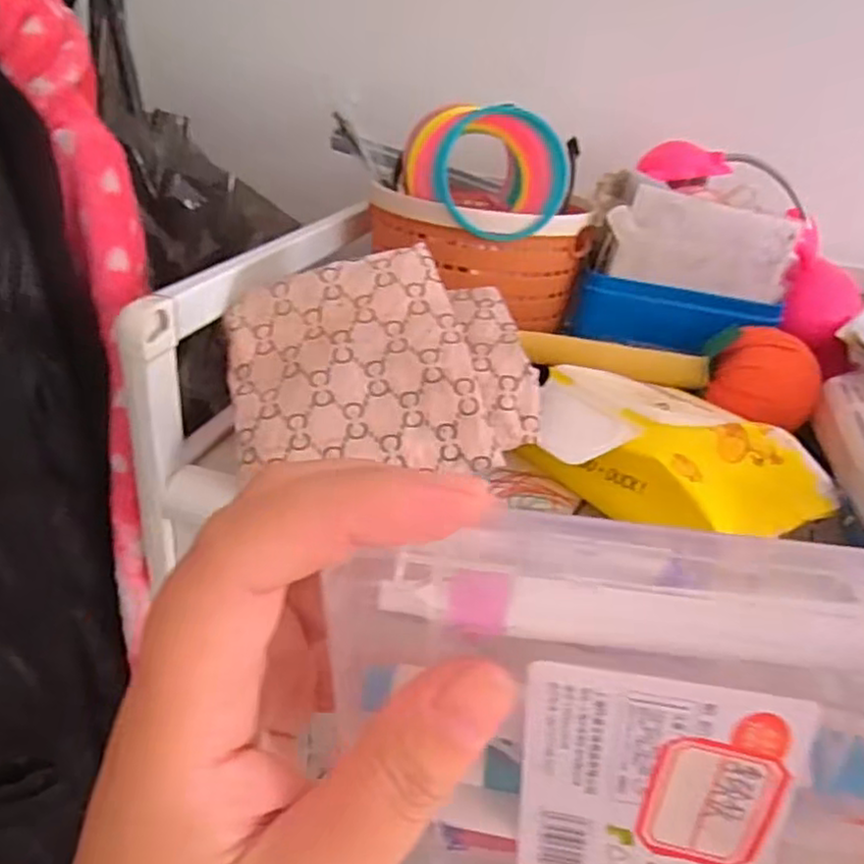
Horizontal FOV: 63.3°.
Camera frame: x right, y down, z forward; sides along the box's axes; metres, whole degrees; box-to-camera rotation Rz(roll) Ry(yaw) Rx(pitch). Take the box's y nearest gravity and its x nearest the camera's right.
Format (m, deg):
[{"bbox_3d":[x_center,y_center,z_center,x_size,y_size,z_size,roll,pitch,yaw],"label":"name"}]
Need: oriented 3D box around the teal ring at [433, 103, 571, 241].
[{"bbox_3d":[0.046,-0.174,0.470,0.091,0.084,0.012,13,6,-5],"label":"teal ring"}]

